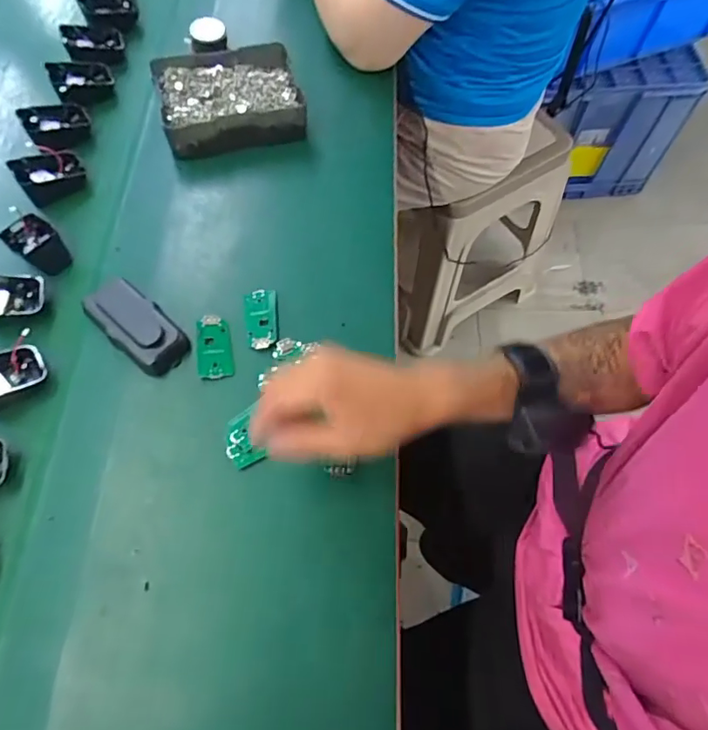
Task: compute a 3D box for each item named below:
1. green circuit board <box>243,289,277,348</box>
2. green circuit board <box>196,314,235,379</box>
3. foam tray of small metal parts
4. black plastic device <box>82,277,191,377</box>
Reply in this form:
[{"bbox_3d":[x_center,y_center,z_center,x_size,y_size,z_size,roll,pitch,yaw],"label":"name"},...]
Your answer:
[{"bbox_3d":[-0.089,-0.048,0.481,0.032,0.010,0.063,-10,67,-5],"label":"green circuit board"},{"bbox_3d":[-0.132,-0.018,0.469,0.031,0.006,0.064,-11,67,-5],"label":"green circuit board"},{"bbox_3d":[-0.143,-0.307,0.586,0.155,0.058,0.119,-17,68,-8],"label":"foam tray of small metal parts"},{"bbox_3d":[-0.203,-0.036,0.467,0.100,0.029,0.051,42,73,16],"label":"black plastic device"}]

